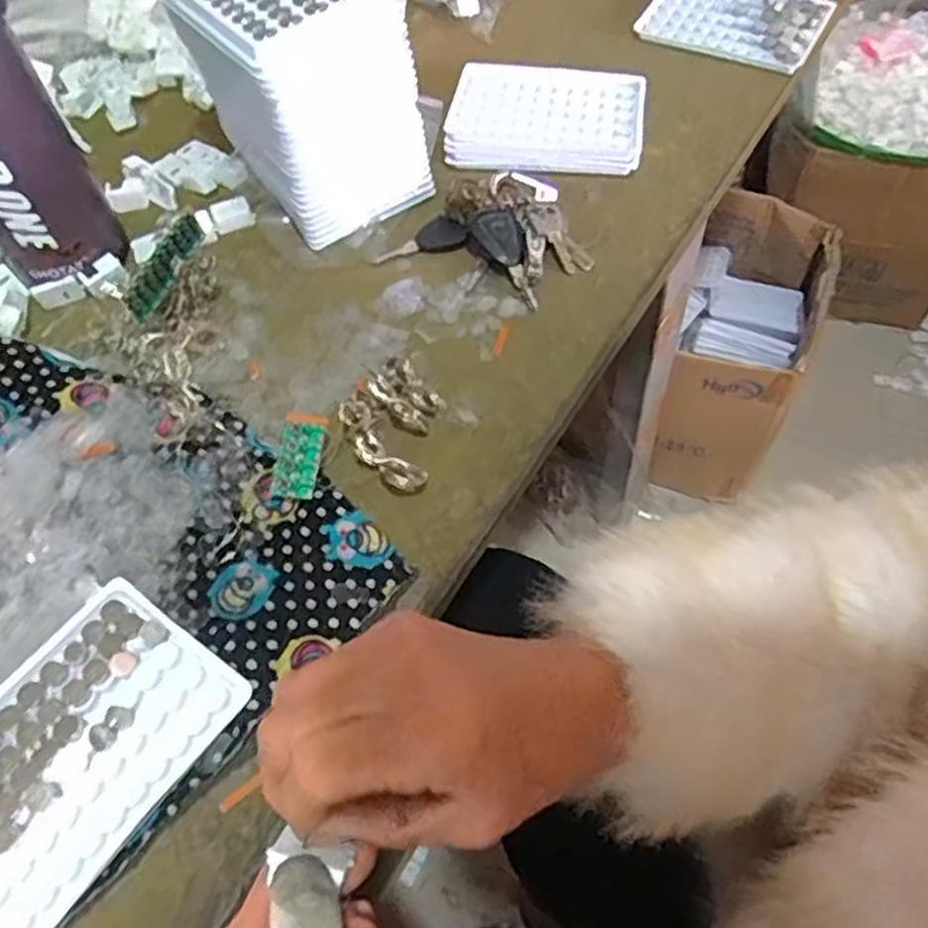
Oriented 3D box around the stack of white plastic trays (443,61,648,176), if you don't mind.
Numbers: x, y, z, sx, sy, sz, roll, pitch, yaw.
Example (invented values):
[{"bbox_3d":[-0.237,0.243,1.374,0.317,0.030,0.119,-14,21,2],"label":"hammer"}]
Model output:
[{"bbox_3d":[0.057,-0.242,0.533,0.132,0.017,0.090,7,59,9],"label":"stack of white plastic trays"}]

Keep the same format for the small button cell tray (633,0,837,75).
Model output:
[{"bbox_3d":[0.209,-0.348,0.594,0.133,0.009,0.084,27,69,22],"label":"small button cell tray"}]

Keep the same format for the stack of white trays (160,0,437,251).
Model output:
[{"bbox_3d":[-0.101,-0.240,0.472,0.097,0.120,0.139,-35,64,-18],"label":"stack of white trays"}]

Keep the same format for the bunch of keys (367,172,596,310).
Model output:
[{"bbox_3d":[0.014,-0.145,0.472,0.125,0.024,0.082,3,58,6],"label":"bunch of keys"}]

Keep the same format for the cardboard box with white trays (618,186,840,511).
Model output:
[{"bbox_3d":[0.386,-0.147,1.093,0.161,0.282,0.314,20,62,16],"label":"cardboard box with white trays"}]

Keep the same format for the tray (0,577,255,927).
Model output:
[{"bbox_3d":[-0.166,0.123,0.326,0.090,0.012,0.129,33,65,17],"label":"tray"}]

